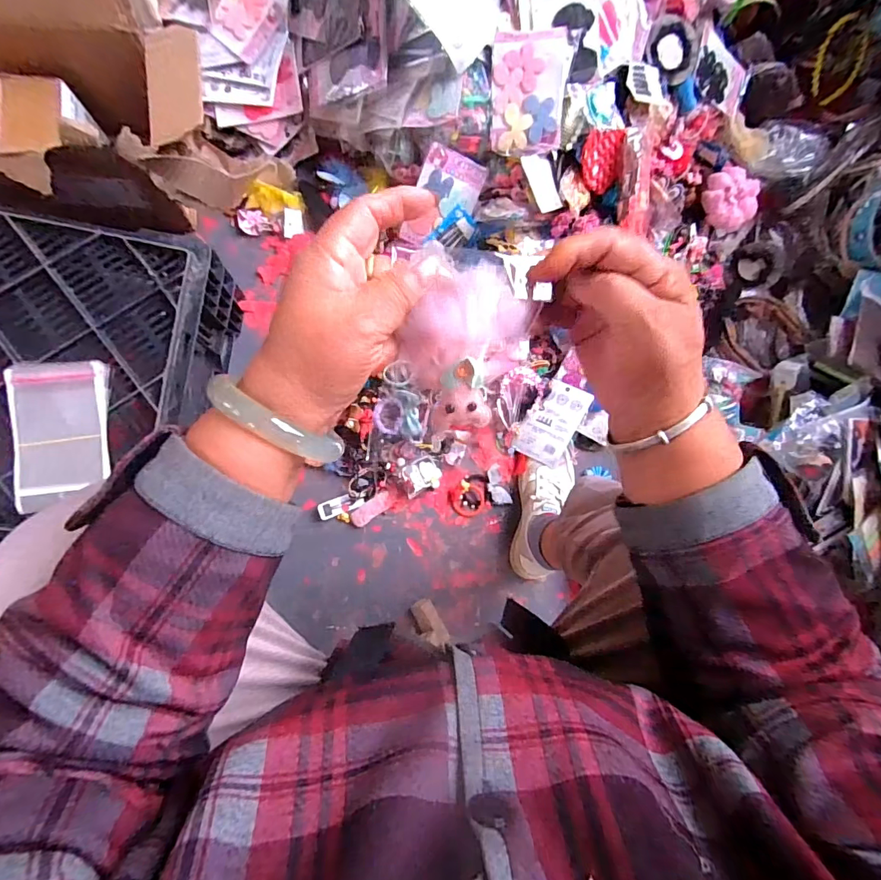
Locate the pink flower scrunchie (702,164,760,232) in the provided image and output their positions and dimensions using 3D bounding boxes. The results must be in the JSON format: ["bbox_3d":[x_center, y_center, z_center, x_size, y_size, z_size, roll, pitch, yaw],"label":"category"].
[{"bbox_3d":[0.496,-0.409,0.772,0.088,0.028,0.092,0,88,-8],"label":"pink flower scrunchie"}]

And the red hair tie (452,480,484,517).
[{"bbox_3d":[0.048,0.103,0.773,0.054,0.011,0.057,0,88,-8],"label":"red hair tie"}]

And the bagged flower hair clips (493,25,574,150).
[{"bbox_3d":[0.123,-0.484,0.633,0.099,0.014,0.141,3,113,5],"label":"bagged flower hair clips"}]

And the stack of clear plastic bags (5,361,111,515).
[{"bbox_3d":[-0.430,-0.009,0.519,0.096,0.018,0.161,-6,88,-8],"label":"stack of clear plastic bags"}]

